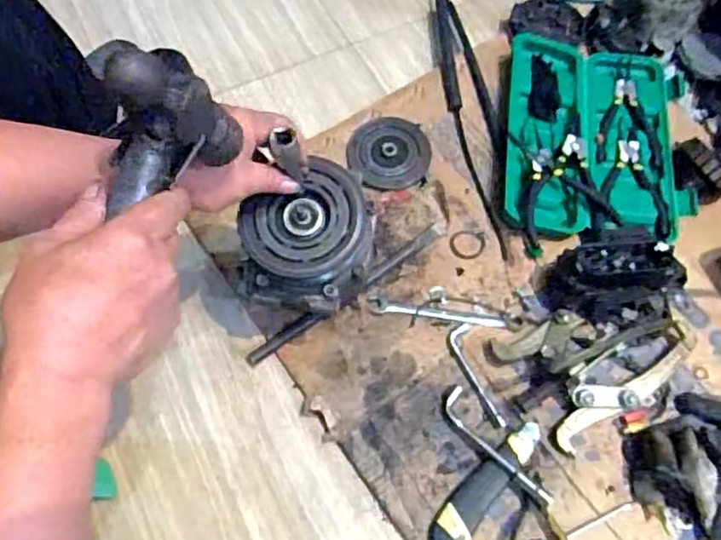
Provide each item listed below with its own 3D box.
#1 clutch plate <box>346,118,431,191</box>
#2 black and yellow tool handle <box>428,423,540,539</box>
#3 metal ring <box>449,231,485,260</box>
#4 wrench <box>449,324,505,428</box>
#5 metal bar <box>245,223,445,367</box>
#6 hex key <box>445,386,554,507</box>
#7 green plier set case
[{"bbox_3d":[0.037,-0.149,0.817,0.102,0.019,0.103,1,64,-1],"label":"clutch plate"},{"bbox_3d":[0.125,0.214,0.637,0.037,0.020,0.163,38,69,16],"label":"black and yellow tool handle"},{"bbox_3d":[0.131,-0.030,0.783,0.044,0.005,0.041,-1,63,1],"label":"metal ring"},{"bbox_3d":[0.123,0.114,0.688,0.026,0.004,0.117,-14,65,-8],"label":"wrench"},{"bbox_3d":[-0.011,0.023,0.729,0.277,0.009,0.019,-35,70,-17],"label":"metal bar"},{"bbox_3d":[0.134,0.182,0.647,0.029,0.020,0.143,-31,69,-15],"label":"hex key"},{"bbox_3d":[0.301,-0.177,0.812,0.228,0.038,0.323,10,64,3],"label":"green plier set case"}]

